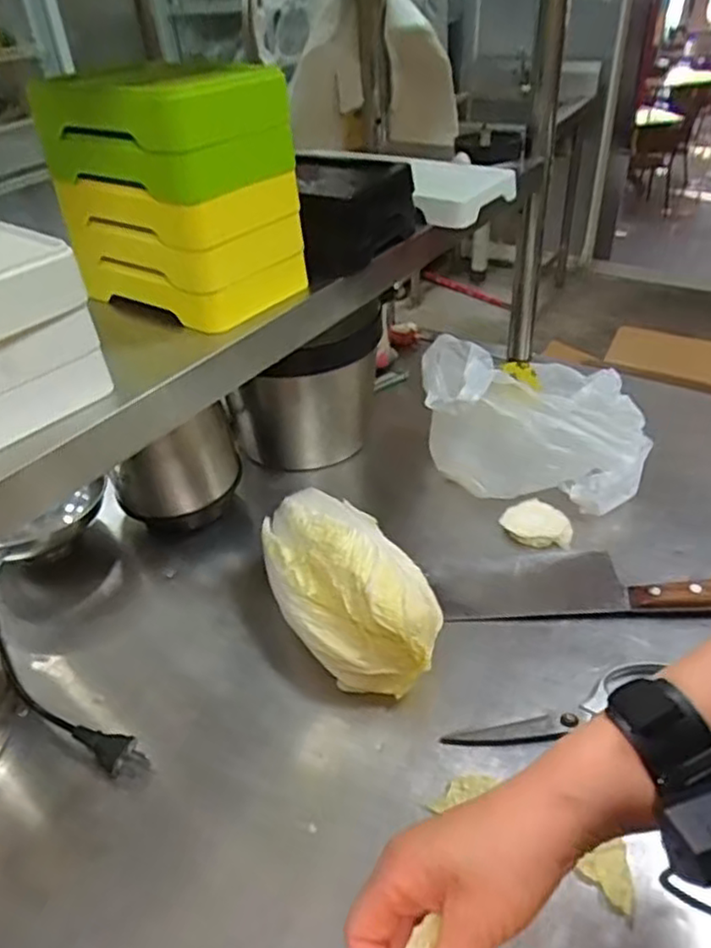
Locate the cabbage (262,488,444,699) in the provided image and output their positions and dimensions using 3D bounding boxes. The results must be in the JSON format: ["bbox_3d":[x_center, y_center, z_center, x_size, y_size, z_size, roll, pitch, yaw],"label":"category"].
[{"bbox_3d":[-0.008,0.103,0.629,0.110,0.091,0.204,-22,41,-22],"label":"cabbage"}]

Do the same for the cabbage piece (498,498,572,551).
[{"bbox_3d":[0.202,0.053,0.750,0.076,0.017,0.055,14,42,18],"label":"cabbage piece"}]

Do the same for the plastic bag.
[{"bbox_3d":[0.206,-0.064,0.797,0.241,0.162,0.159,3,38,9],"label":"plastic bag"}]

